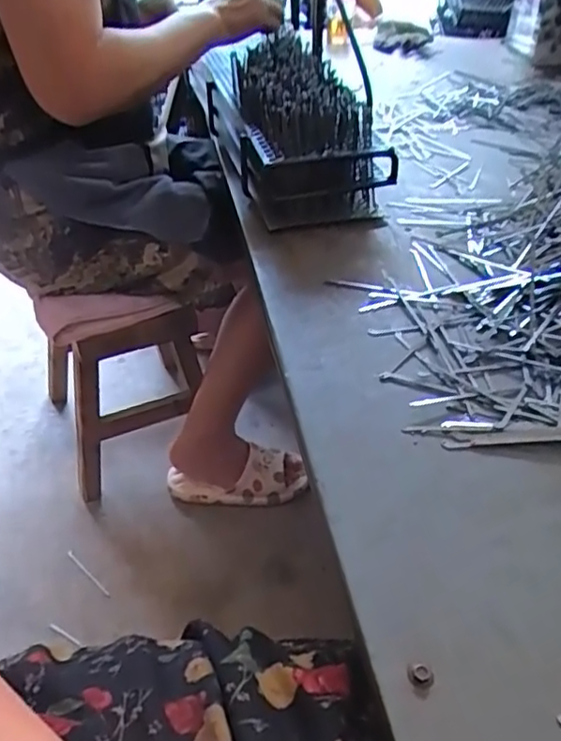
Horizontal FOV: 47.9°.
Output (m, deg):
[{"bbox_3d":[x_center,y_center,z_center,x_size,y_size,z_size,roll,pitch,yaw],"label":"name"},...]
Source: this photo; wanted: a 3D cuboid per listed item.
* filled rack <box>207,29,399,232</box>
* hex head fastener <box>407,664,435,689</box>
[{"bbox_3d":[0.012,-0.310,0.812,0.158,0.128,0.325,-12,41,-11],"label":"filled rack"},{"bbox_3d":[0.076,0.163,0.338,0.014,0.007,0.013,-15,41,-14],"label":"hex head fastener"}]

